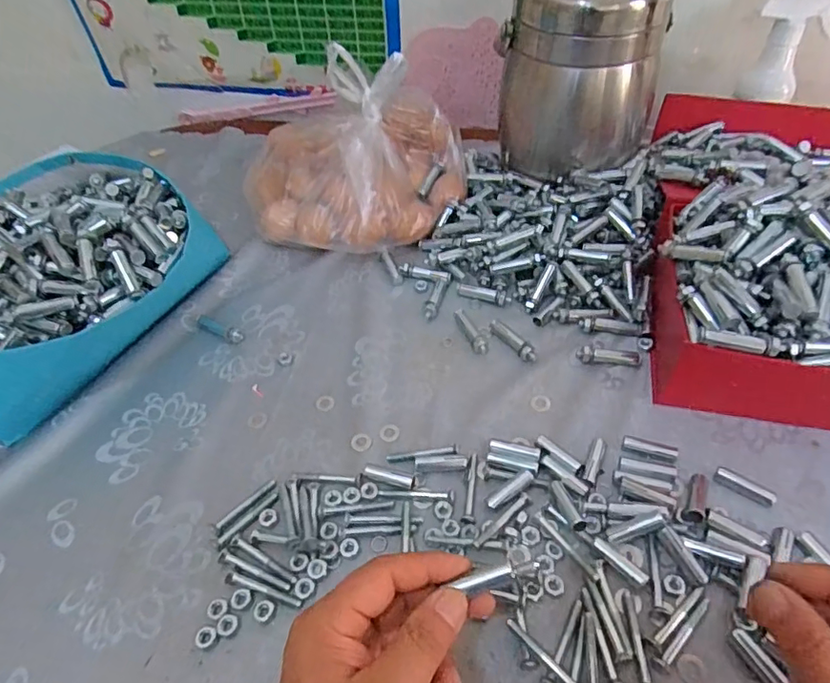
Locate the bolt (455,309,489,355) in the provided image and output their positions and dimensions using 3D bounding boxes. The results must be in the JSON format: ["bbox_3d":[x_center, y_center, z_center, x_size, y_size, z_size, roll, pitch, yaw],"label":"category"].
[{"bbox_3d":[0.052,-0.012,0.501,0.015,0.009,0.058,-15,49,-9],"label":"bolt"}]

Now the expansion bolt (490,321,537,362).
[{"bbox_3d":[0.088,-0.002,0.493,0.015,0.009,0.057,-29,53,-20],"label":"expansion bolt"}]

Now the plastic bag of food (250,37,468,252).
[{"bbox_3d":[-0.067,-0.198,0.582,0.231,0.159,0.167,2,49,6],"label":"plastic bag of food"}]

